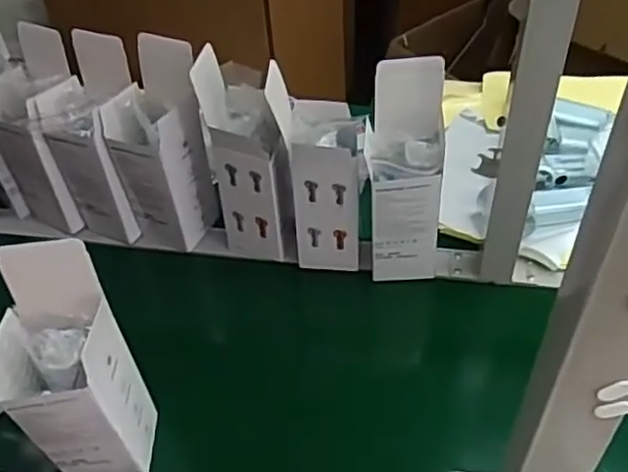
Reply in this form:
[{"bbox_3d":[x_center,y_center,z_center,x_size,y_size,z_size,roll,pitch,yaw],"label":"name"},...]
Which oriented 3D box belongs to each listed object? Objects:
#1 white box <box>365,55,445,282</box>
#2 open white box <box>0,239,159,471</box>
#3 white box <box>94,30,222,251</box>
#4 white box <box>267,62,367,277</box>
[{"bbox_3d":[0.097,-0.060,0.714,0.083,0.237,0.083,1,46,3],"label":"white box"},{"bbox_3d":[-0.203,0.115,0.563,0.088,0.219,0.088,-2,46,1],"label":"open white box"},{"bbox_3d":[-0.177,-0.098,0.776,0.094,0.241,0.089,15,48,16],"label":"white box"},{"bbox_3d":[0.006,-0.071,0.734,0.093,0.232,0.083,-1,46,1],"label":"white box"}]

